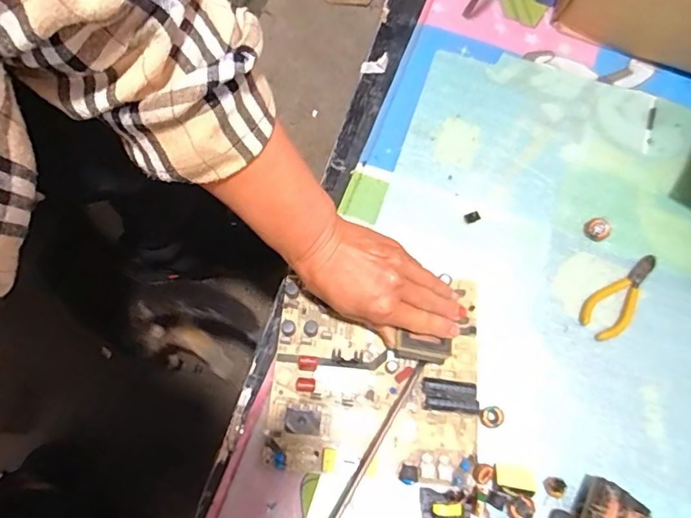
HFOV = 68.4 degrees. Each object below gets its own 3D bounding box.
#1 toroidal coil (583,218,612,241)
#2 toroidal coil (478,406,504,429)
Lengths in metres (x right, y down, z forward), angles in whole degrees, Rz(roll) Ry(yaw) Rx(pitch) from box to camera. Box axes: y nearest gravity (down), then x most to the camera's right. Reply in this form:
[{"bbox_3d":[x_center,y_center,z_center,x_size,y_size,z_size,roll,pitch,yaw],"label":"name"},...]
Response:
[{"bbox_3d":[0.254,-0.030,0.513,0.023,0.009,0.023,1,68,-2],"label":"toroidal coil"},{"bbox_3d":[0.127,0.138,0.442,0.019,0.007,0.019,1,68,-2],"label":"toroidal coil"}]

